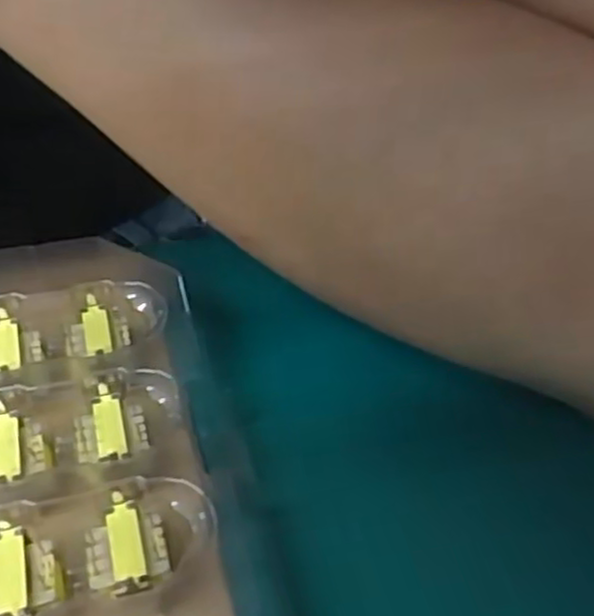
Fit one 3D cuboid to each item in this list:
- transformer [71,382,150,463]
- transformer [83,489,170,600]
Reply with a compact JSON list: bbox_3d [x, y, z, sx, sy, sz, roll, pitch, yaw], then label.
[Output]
[{"bbox_3d":[-0.045,0.029,0.173,0.017,0.010,0.018,-13,49,-11],"label":"transformer"},{"bbox_3d":[-0.036,0.052,0.154,0.016,0.008,0.022,-11,49,-10],"label":"transformer"}]

